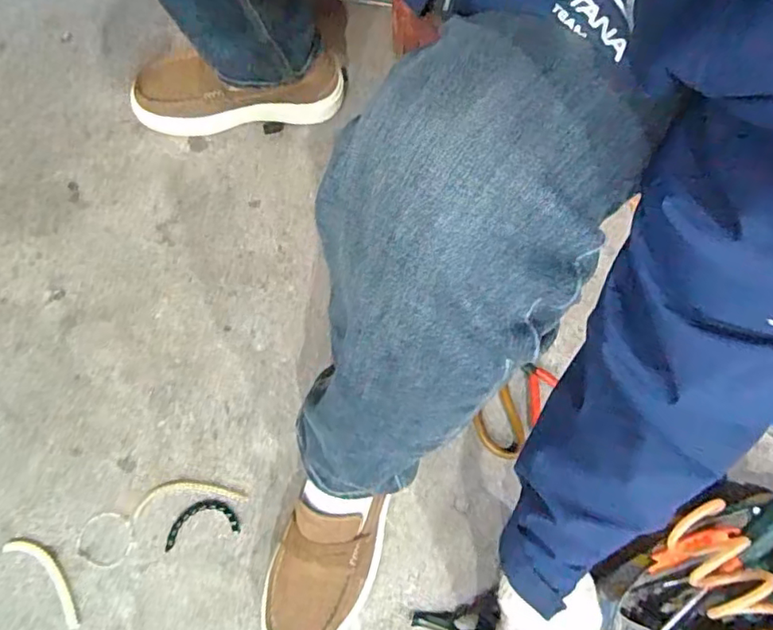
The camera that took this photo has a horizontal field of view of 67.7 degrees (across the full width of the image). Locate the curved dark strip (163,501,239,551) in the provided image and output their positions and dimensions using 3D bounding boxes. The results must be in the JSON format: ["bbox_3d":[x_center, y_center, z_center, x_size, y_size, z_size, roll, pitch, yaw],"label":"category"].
[{"bbox_3d":[-0.210,0.235,0.651,0.081,0.004,0.042,-12,74,-5],"label":"curved dark strip"}]

